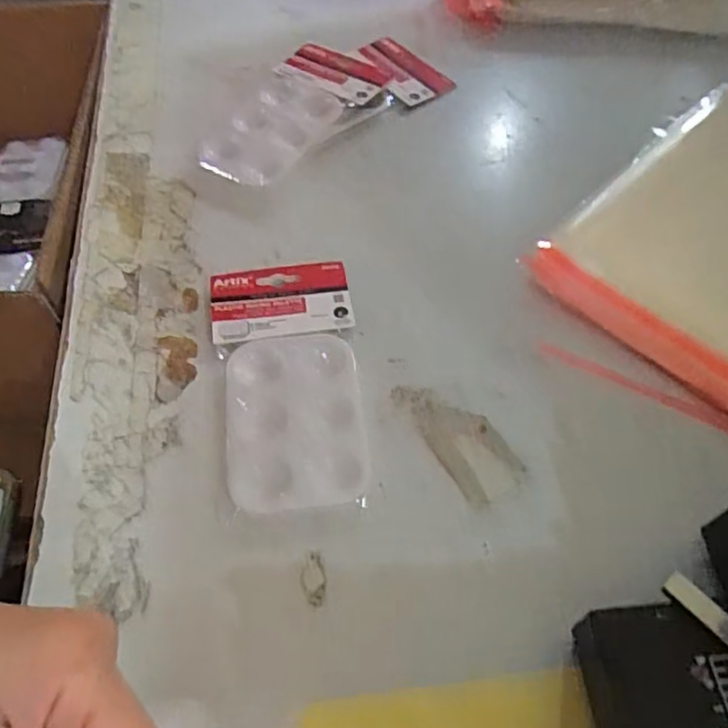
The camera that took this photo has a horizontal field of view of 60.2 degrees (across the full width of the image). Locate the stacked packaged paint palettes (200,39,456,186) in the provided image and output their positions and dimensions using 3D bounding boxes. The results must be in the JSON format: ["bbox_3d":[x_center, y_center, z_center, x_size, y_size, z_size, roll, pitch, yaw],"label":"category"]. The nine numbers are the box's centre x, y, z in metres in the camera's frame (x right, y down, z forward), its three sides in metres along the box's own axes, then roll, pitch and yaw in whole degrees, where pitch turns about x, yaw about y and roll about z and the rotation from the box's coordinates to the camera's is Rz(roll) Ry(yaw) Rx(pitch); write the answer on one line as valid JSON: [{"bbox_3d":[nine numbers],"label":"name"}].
[{"bbox_3d":[-0.044,-0.242,0.580,0.243,0.032,0.104,-33,62,-19],"label":"stacked packaged paint palettes"}]

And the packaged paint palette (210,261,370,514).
[{"bbox_3d":[-0.052,0.008,0.425,0.095,0.013,0.190,-6,57,-3],"label":"packaged paint palette"}]

